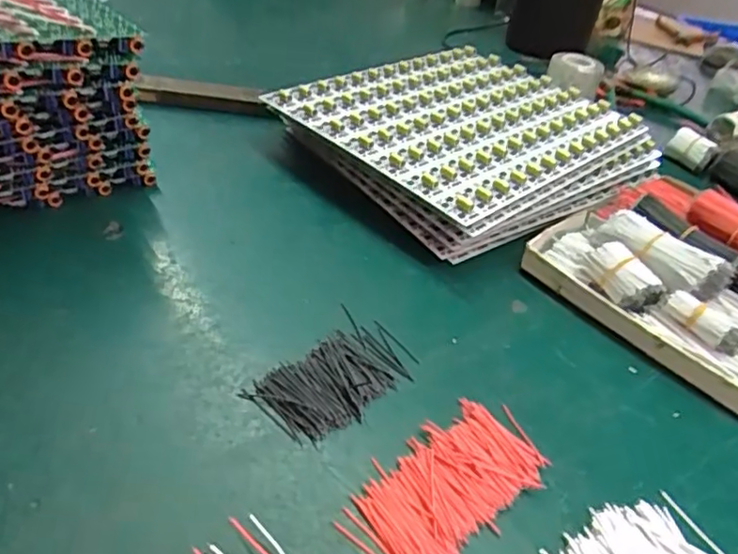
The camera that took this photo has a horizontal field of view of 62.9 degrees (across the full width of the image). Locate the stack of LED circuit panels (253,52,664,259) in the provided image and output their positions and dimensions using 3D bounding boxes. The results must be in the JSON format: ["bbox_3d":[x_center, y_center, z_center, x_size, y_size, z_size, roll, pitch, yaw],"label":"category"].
[{"bbox_3d":[0.092,-0.133,0.574,0.289,0.052,0.248,-23,48,-31],"label":"stack of LED circuit panels"}]

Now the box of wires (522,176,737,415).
[{"bbox_3d":[0.230,-0.003,0.435,0.157,0.053,0.193,-30,52,-36],"label":"box of wires"}]

